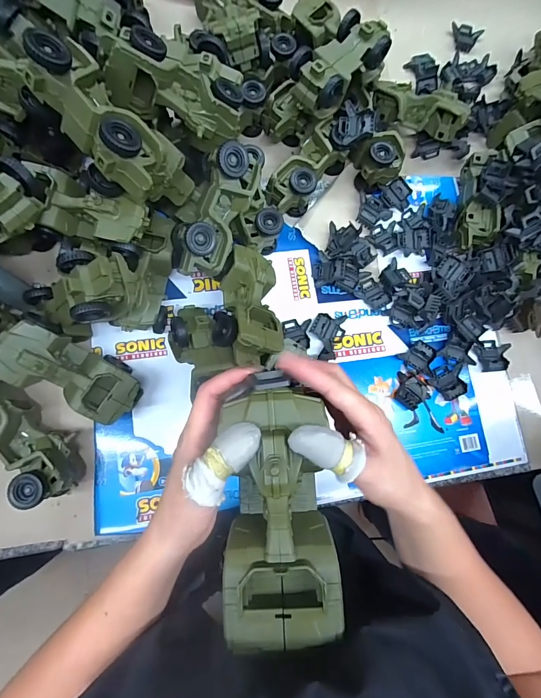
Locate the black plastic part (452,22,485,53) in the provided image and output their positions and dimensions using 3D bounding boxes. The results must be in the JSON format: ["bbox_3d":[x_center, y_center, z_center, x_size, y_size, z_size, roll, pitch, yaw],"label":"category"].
[{"bbox_3d":[0.393,-0.632,0.711,0.061,0.013,0.061,24,80,-2],"label":"black plastic part"}]

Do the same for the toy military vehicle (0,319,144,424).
[{"bbox_3d":[-0.269,0.033,0.473,0.180,0.058,0.080,35,78,-33],"label":"toy military vehicle"}]

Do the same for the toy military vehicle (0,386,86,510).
[{"bbox_3d":[-0.342,0.124,0.485,0.183,0.079,0.080,44,80,1],"label":"toy military vehicle"}]

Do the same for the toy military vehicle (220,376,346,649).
[{"bbox_3d":[0.005,0.111,0.251,0.075,0.056,0.171,-2,83,-6],"label":"toy military vehicle"}]

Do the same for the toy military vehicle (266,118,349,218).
[{"bbox_3d":[0.060,-0.297,0.591,0.066,0.068,0.161,40,80,1],"label":"toy military vehicle"}]

